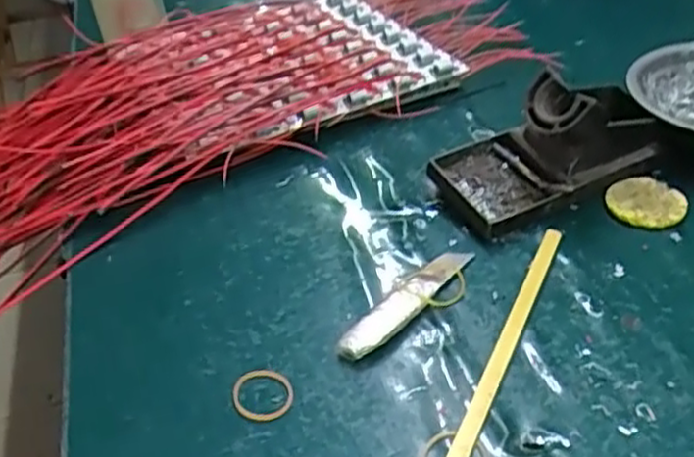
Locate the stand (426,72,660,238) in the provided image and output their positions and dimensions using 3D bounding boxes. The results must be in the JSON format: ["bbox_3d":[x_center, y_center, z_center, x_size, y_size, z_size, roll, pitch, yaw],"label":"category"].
[{"bbox_3d":[0.133,-0.060,0.475,0.144,0.066,0.070,-20,42,-18],"label":"stand"}]

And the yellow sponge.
[{"bbox_3d":[0.189,-0.016,0.465,0.046,0.005,0.046,23,47,30],"label":"yellow sponge"}]

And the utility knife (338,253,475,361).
[{"bbox_3d":[0.036,0.040,0.411,0.022,0.008,0.107,29,50,34],"label":"utility knife"}]

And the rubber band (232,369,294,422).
[{"bbox_3d":[-0.043,0.083,0.371,0.030,0.004,0.032,-8,39,-4],"label":"rubber band"}]

